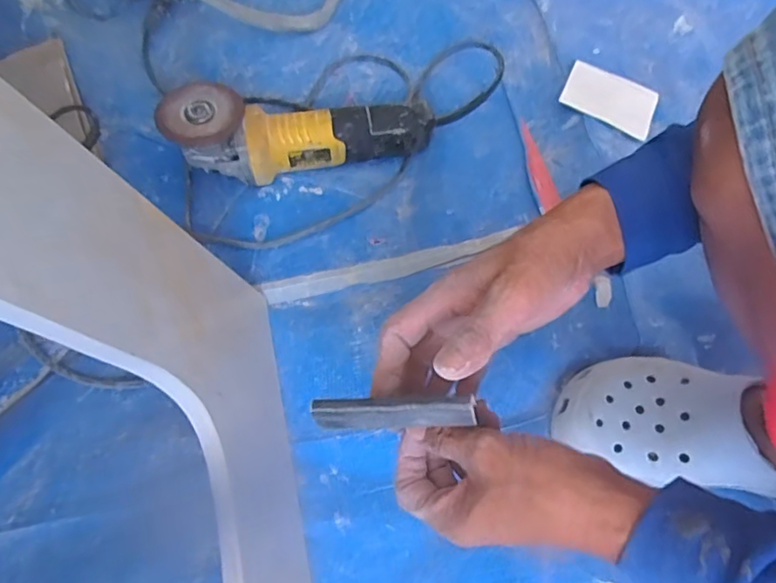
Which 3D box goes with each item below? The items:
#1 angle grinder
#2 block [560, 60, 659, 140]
[{"bbox_3d":[-0.090,-0.167,0.634,0.270,0.100,0.084,1,64,0],"label":"angle grinder"},{"bbox_3d":[0.275,-0.243,0.716,0.111,0.009,0.094,25,60,2],"label":"block"}]

